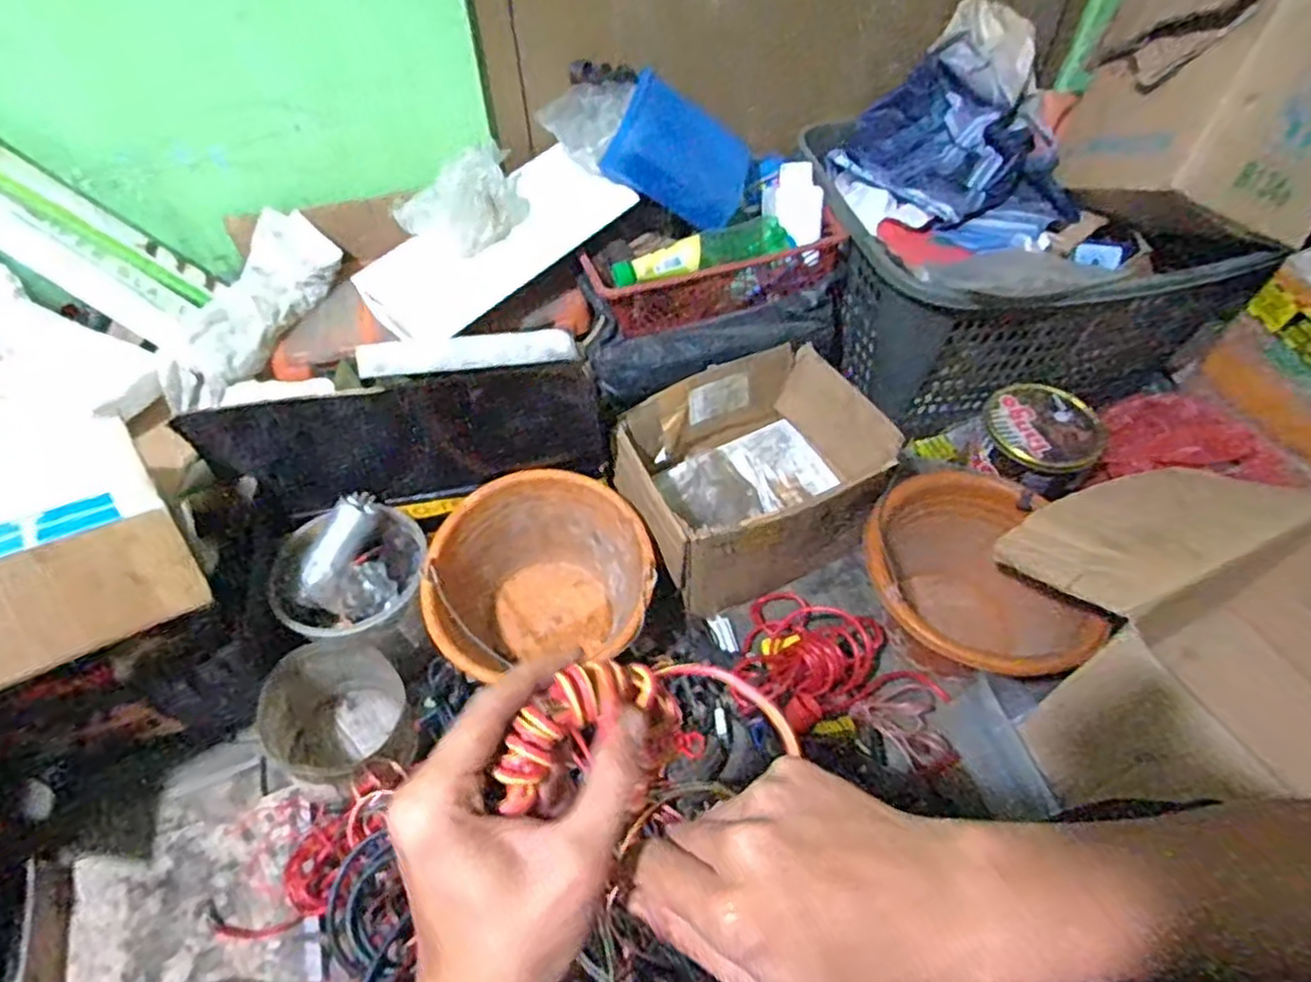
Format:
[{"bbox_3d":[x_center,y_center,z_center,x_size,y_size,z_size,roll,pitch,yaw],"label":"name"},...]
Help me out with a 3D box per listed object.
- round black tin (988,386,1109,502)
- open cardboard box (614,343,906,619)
[{"bbox_3d":[0.509,-0.071,0.957,0.144,0.062,0.148,-1,53,1],"label":"round black tin"},{"bbox_3d":[0.124,-0.017,0.939,0.305,0.184,0.233,-23,56,-15],"label":"open cardboard box"}]

